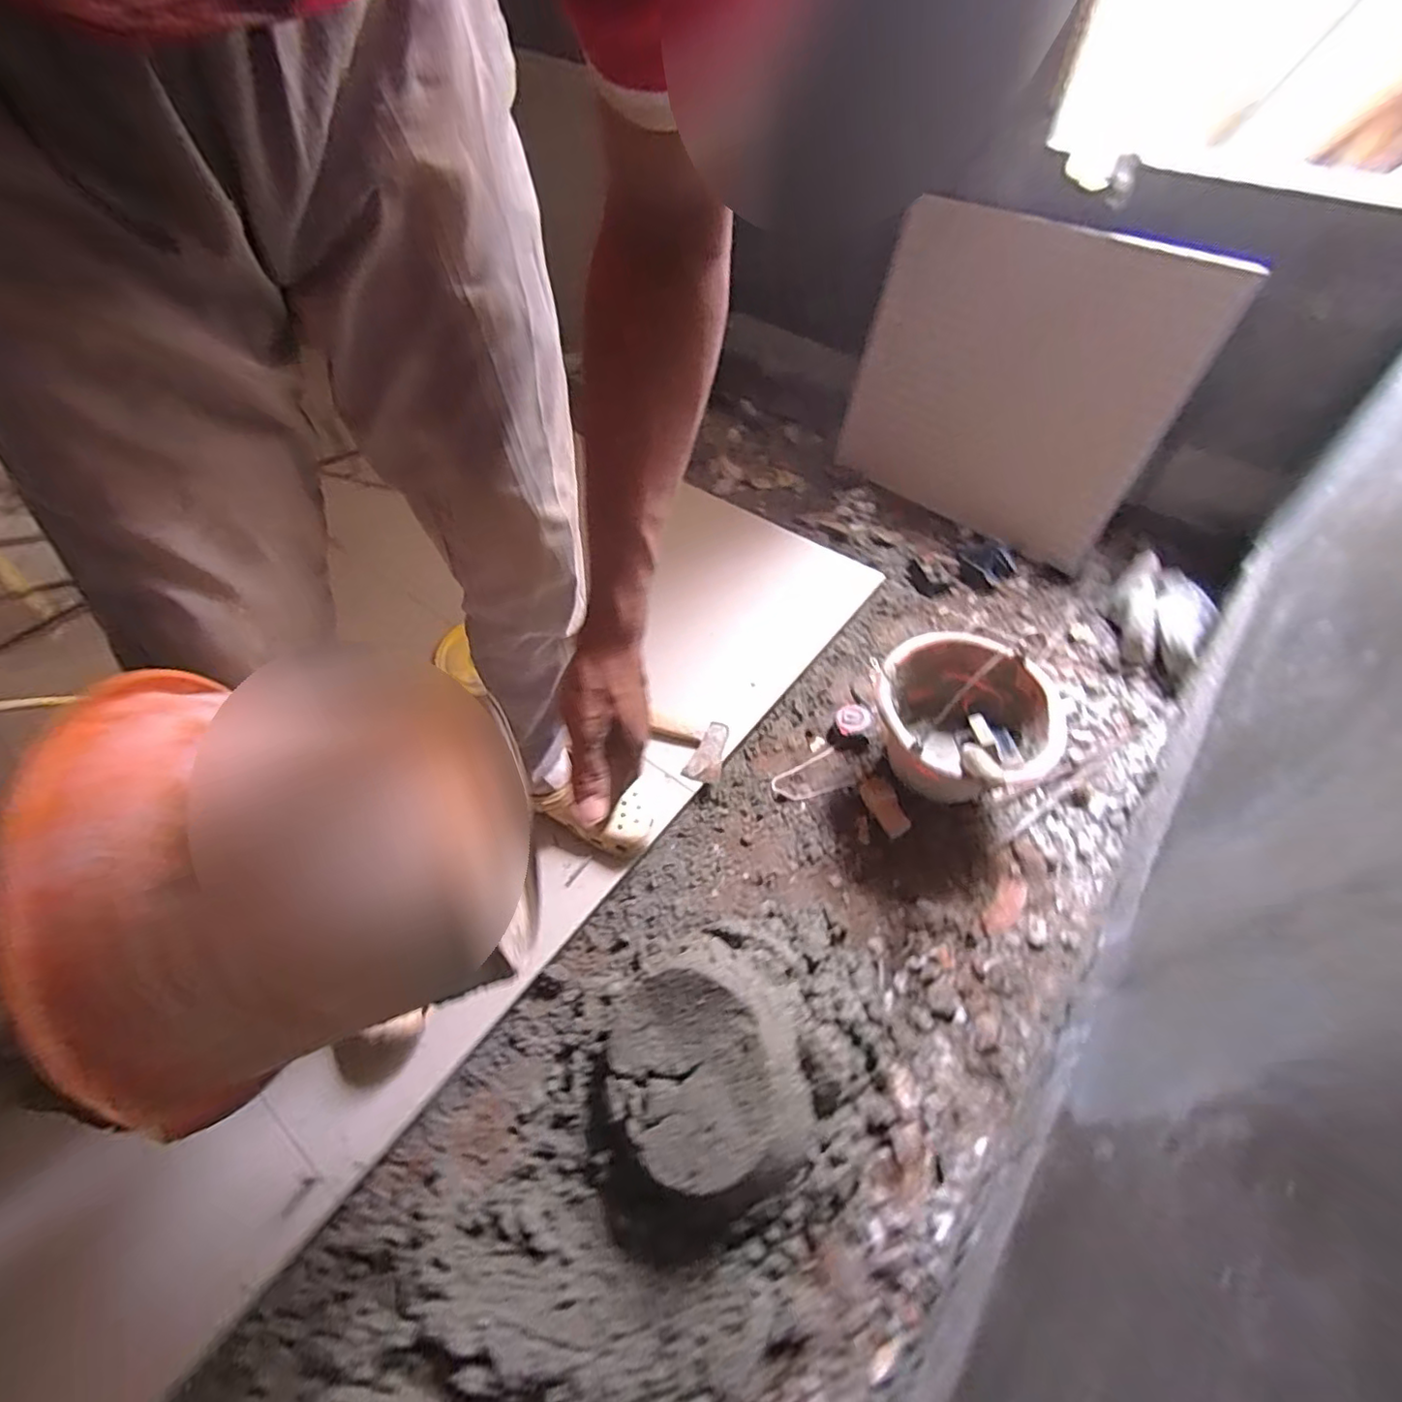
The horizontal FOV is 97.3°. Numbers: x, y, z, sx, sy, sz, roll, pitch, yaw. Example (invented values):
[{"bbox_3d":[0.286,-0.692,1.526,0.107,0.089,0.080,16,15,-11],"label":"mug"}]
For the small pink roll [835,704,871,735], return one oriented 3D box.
[{"bbox_3d":[0.256,0.029,1.045,0.056,0.017,0.059,0,54,0],"label":"small pink roll"}]

